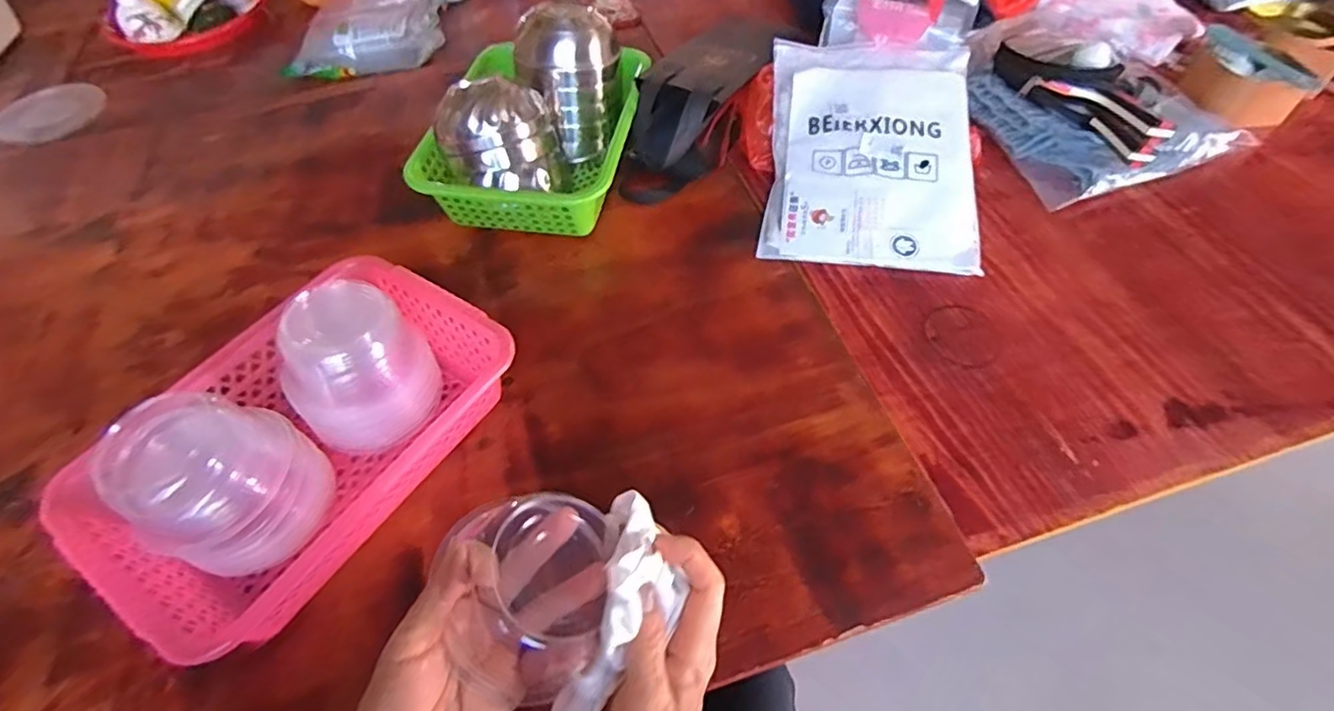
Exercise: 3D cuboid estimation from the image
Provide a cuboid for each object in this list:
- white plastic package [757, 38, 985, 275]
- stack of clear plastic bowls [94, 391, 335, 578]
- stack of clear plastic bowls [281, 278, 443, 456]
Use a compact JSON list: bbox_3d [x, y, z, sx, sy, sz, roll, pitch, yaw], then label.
[{"bbox_3d":[0.228,-0.236,0.711,0.217,0.017,0.304,5,67,8],"label":"white plastic package"},{"bbox_3d":[-0.331,0.097,0.476,0.107,0.122,0.115,21,57,17],"label":"stack of clear plastic bowls"},{"bbox_3d":[-0.262,0.012,0.536,0.113,0.115,0.093,-31,58,-19],"label":"stack of clear plastic bowls"}]

